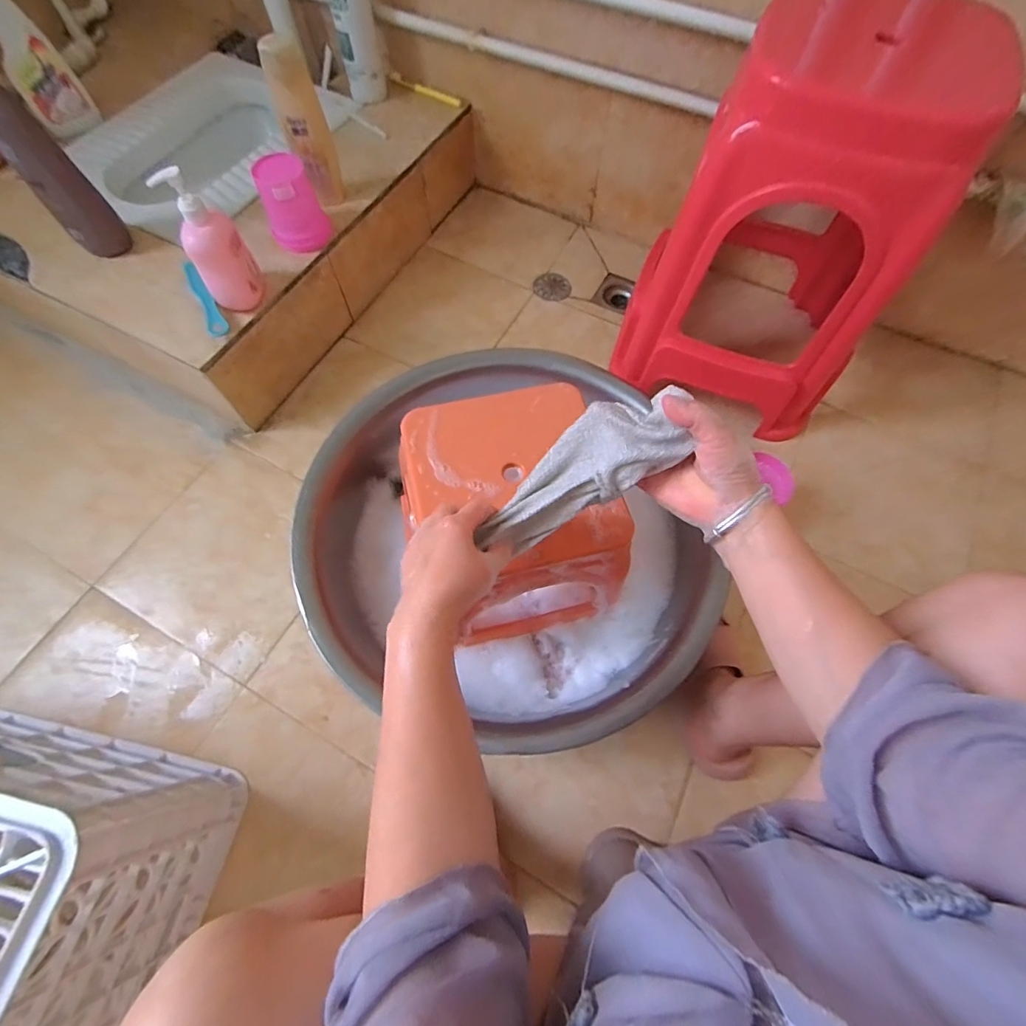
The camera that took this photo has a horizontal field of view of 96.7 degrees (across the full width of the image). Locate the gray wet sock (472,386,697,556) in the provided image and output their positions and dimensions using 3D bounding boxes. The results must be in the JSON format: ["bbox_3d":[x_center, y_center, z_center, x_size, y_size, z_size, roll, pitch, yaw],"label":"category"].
[{"bbox_3d":[0.051,-0.031,0.382,0.175,0.041,0.065,-34,68,19],"label":"gray wet sock"}]

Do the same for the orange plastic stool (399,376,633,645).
[{"bbox_3d":[0.002,0.008,0.576,0.210,0.196,0.248,-17,68,-7],"label":"orange plastic stool"}]

